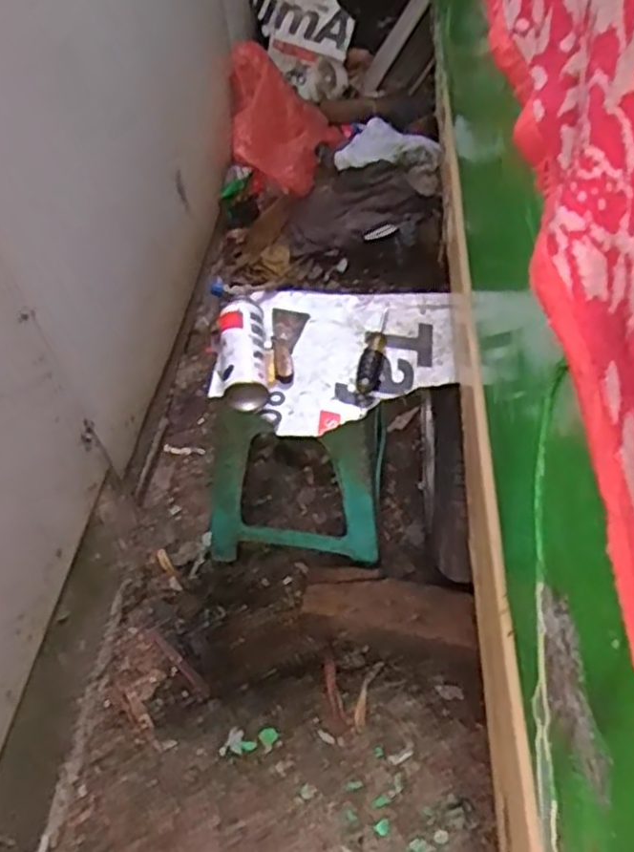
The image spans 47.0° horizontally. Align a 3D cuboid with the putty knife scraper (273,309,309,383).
[{"bbox_3d":[-0.049,-0.128,1.132,0.054,0.020,0.148,2,51,8],"label":"putty knife scraper"}]

